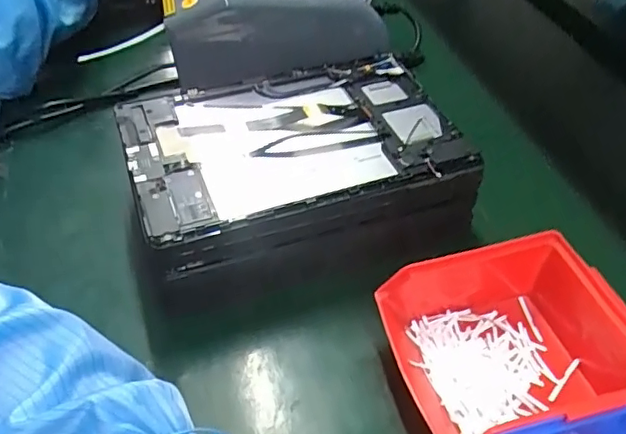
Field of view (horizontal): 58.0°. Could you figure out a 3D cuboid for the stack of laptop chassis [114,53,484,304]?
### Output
[{"bbox_3d":[-0.015,-0.028,0.443,0.236,0.097,0.159,-14,47,-17],"label":"stack of laptop chassis"}]

